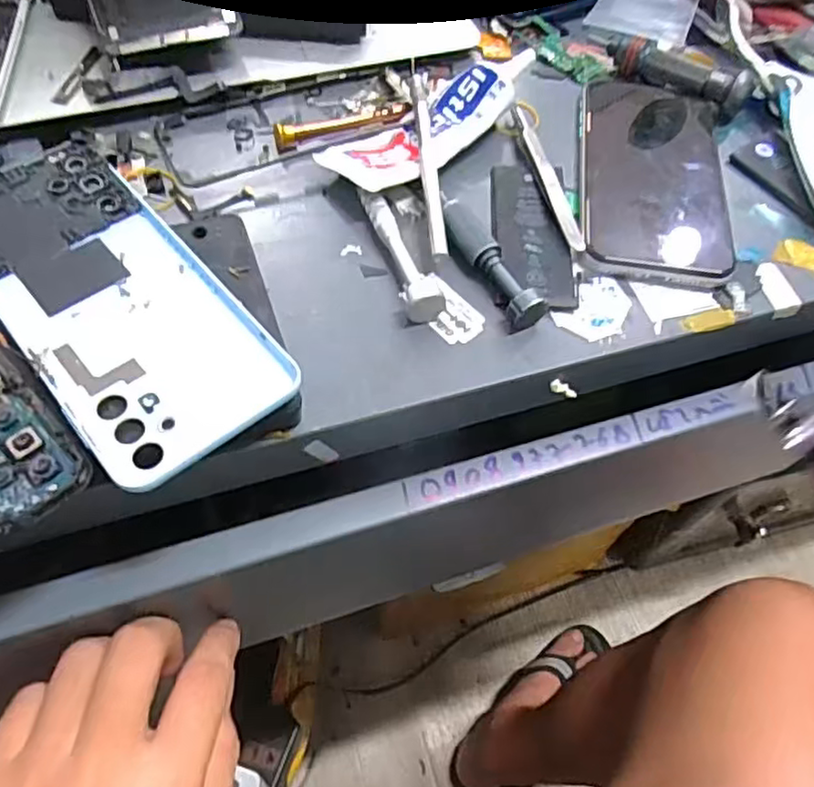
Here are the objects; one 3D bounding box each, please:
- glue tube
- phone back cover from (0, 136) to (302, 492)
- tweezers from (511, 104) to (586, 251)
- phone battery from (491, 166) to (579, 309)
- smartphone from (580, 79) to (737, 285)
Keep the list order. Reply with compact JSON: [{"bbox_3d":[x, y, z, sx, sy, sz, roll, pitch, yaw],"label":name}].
[{"bbox_3d":[0.021,-0.146,0.348,0.137,0.023,0.040,-33,64,-24],"label":"glue tube"},{"bbox_3d":[-0.120,-0.040,0.267,0.077,0.009,0.170,-34,68,-22],"label":"phone back cover"},{"bbox_3d":[0.074,-0.115,0.345,0.011,0.012,0.101,-8,57,-10],"label":"tweezers"},{"bbox_3d":[0.063,-0.081,0.330,0.039,0.007,0.094,4,56,-2],"label":"phone battery"},{"bbox_3d":[0.133,-0.120,0.354,0.075,0.016,0.144,8,55,0],"label":"smartphone"}]

